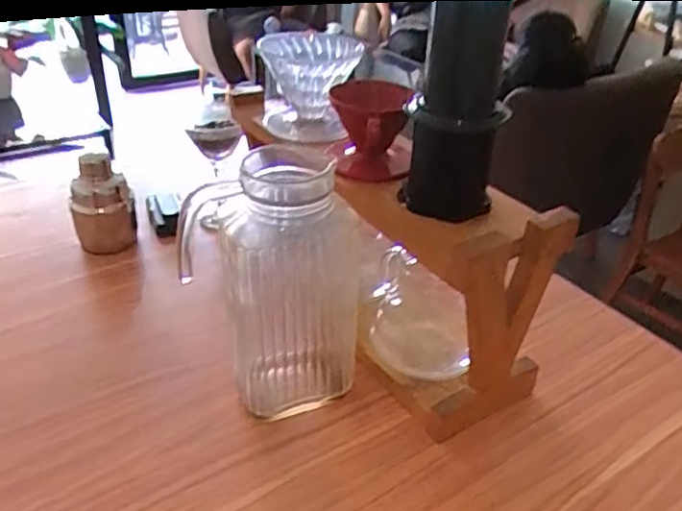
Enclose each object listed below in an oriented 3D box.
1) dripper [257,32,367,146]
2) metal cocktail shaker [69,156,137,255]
[{"bbox_3d":[-0.034,-0.180,0.665,0.102,0.105,0.132,0,34,-3],"label":"dripper"},{"bbox_3d":[-0.312,-0.063,0.809,0.069,0.143,0.078,-20,39,-29],"label":"metal cocktail shaker"}]

